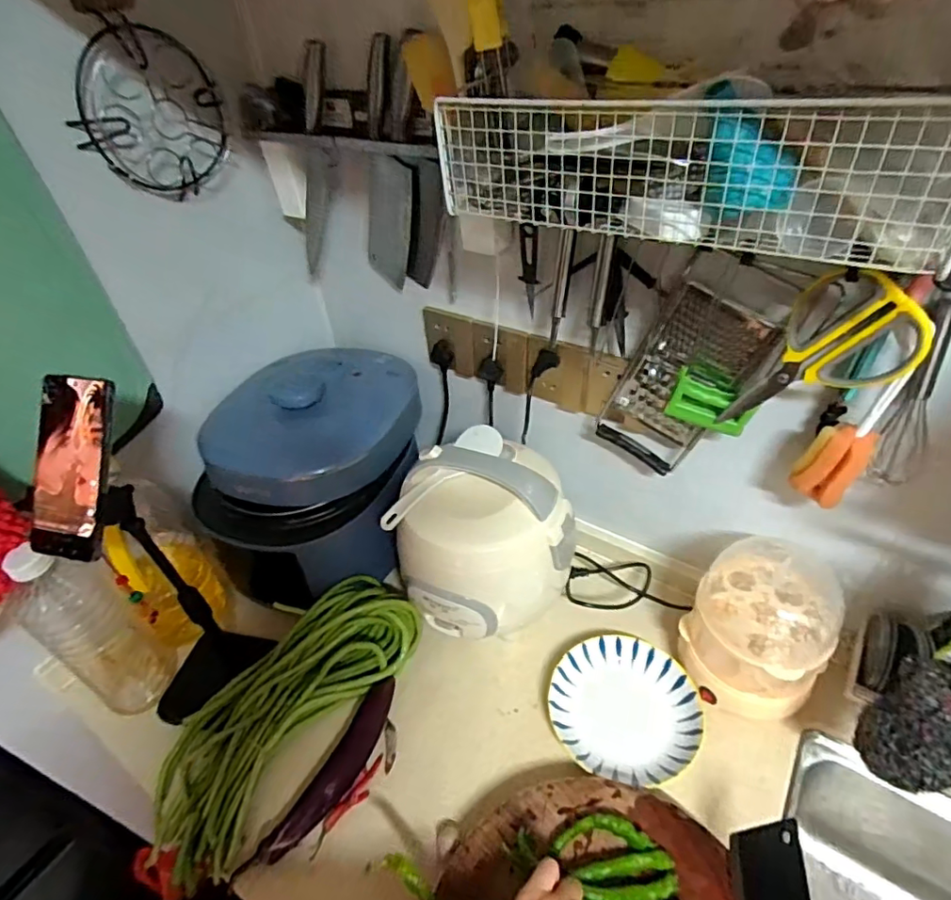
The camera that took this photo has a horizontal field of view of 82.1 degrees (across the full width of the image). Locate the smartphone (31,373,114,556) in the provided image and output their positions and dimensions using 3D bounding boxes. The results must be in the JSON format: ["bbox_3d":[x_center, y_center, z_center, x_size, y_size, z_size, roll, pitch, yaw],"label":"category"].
[{"bbox_3d":[-0.363,0.015,0.491,0.077,0.159,0.016,5,0,11],"label":"smartphone"}]

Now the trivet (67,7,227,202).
[{"bbox_3d":[-0.352,-0.372,0.611,0.037,0.160,0.156,23,18,31],"label":"trivet"}]

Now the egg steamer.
[{"bbox_3d":[0.324,0.197,0.621,0.140,0.169,0.142,-3,41,2],"label":"egg steamer"}]

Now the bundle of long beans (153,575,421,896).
[{"bbox_3d":[-0.225,0.298,0.652,0.143,0.094,0.345,23,48,28],"label":"bundle of long beans"}]

